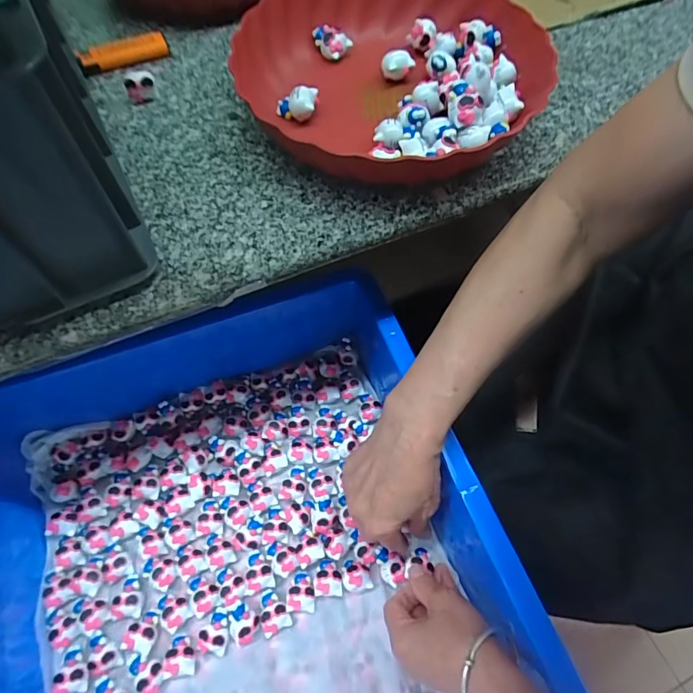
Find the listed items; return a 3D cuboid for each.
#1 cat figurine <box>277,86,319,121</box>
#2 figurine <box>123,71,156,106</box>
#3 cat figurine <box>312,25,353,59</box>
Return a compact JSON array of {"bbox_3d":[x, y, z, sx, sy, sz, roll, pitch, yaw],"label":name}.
[{"bbox_3d":[-0.039,-0.193,0.355,0.033,0.026,0.019,-4,62,-3],"label":"cat figurine"},{"bbox_3d":[-0.176,-0.222,0.384,0.025,0.021,0.017,-18,64,-10],"label":"figurine"},{"bbox_3d":[-0.013,-0.264,0.389,0.032,0.027,0.014,5,62,2],"label":"cat figurine"}]

